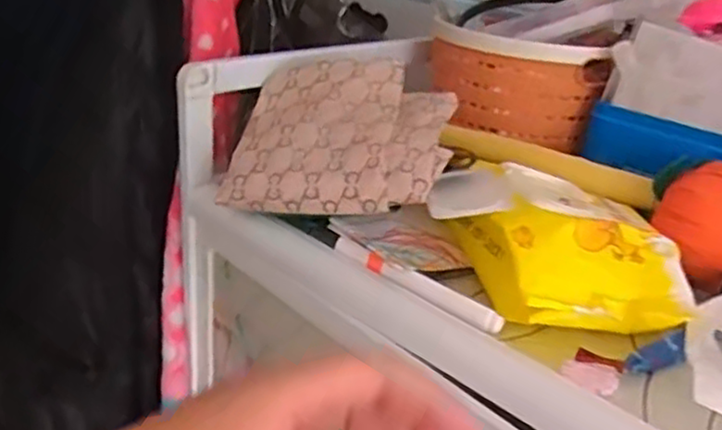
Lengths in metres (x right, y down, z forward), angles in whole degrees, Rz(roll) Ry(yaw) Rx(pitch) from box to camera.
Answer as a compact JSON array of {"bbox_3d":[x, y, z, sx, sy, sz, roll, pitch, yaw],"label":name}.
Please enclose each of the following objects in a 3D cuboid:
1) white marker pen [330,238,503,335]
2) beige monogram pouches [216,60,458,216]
[{"bbox_3d":[0.031,0.040,0.441,0.125,0.012,0.012,24,31,34],"label":"white marker pen"},{"bbox_3d":[-0.016,-0.055,0.505,0.152,0.025,0.122,4,63,21],"label":"beige monogram pouches"}]

